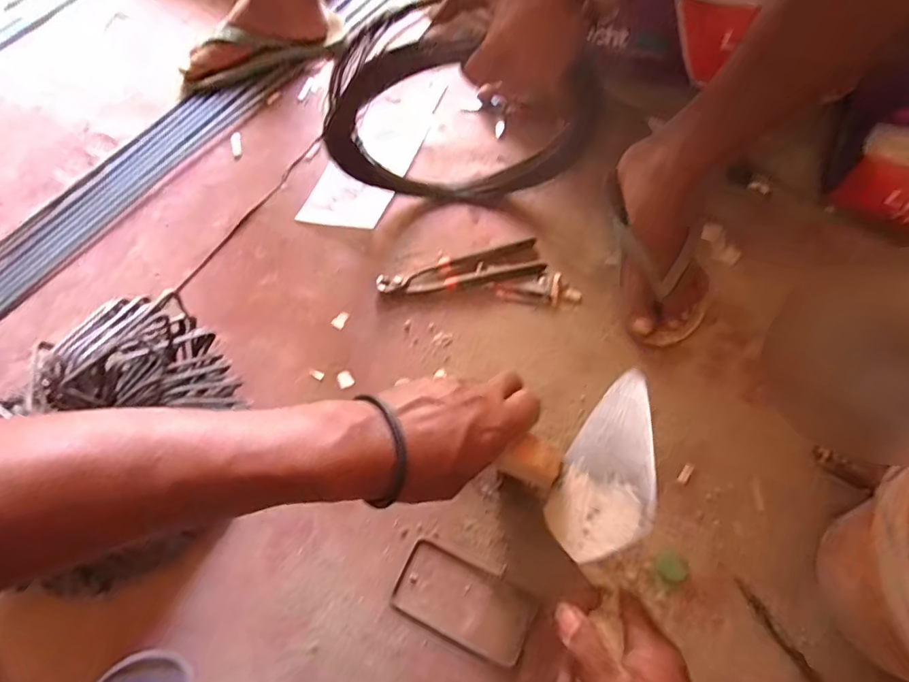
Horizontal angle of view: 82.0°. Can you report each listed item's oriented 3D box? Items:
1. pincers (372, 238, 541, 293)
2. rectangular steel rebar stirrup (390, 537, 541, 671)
[{"bbox_3d":[0.008,-0.094,0.689,0.215,0.022,0.051,-12,66,-5],"label":"pincers"},{"bbox_3d":[0.012,0.262,0.532,0.141,0.005,0.084,22,68,10],"label":"rectangular steel rebar stirrup"}]

